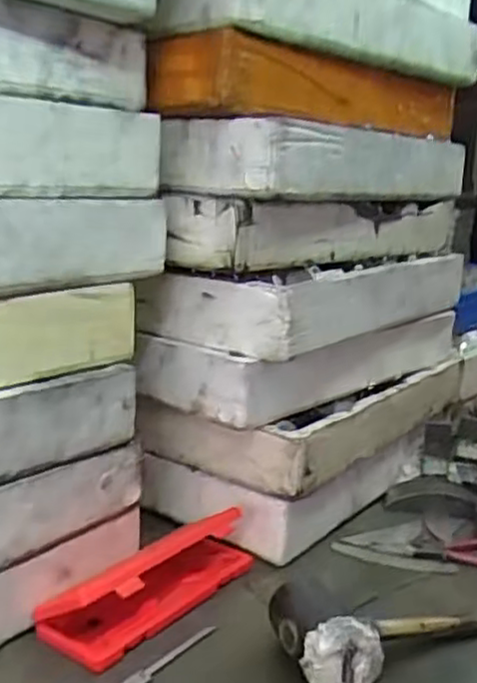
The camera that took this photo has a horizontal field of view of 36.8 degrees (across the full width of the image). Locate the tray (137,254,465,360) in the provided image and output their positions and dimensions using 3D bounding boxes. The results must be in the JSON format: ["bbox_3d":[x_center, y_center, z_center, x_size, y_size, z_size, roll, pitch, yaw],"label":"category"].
[{"bbox_3d":[0.137,-0.076,1.070,0.218,0.085,0.555,13,17,38],"label":"tray"}]

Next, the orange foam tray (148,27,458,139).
[{"bbox_3d":[0.124,-0.336,0.984,0.139,0.082,0.537,13,17,38],"label":"orange foam tray"}]

